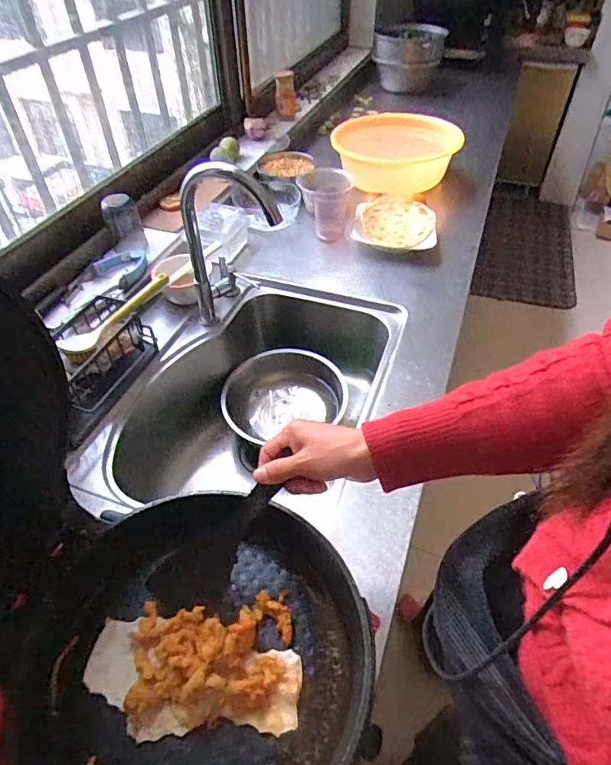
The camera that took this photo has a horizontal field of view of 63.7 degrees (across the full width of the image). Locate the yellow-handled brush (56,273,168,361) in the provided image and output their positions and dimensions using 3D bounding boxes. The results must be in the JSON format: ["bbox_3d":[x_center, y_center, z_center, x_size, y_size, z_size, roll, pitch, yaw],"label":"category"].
[{"bbox_3d":[-0.300,-0.108,0.778,0.044,0.034,0.197,36,71,29],"label":"yellow-handled brush"}]

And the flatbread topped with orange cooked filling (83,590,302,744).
[{"bbox_3d":[-0.108,0.264,0.471,0.198,0.030,0.117,-3,47,-2],"label":"flatbread topped with orange cooked filling"}]

